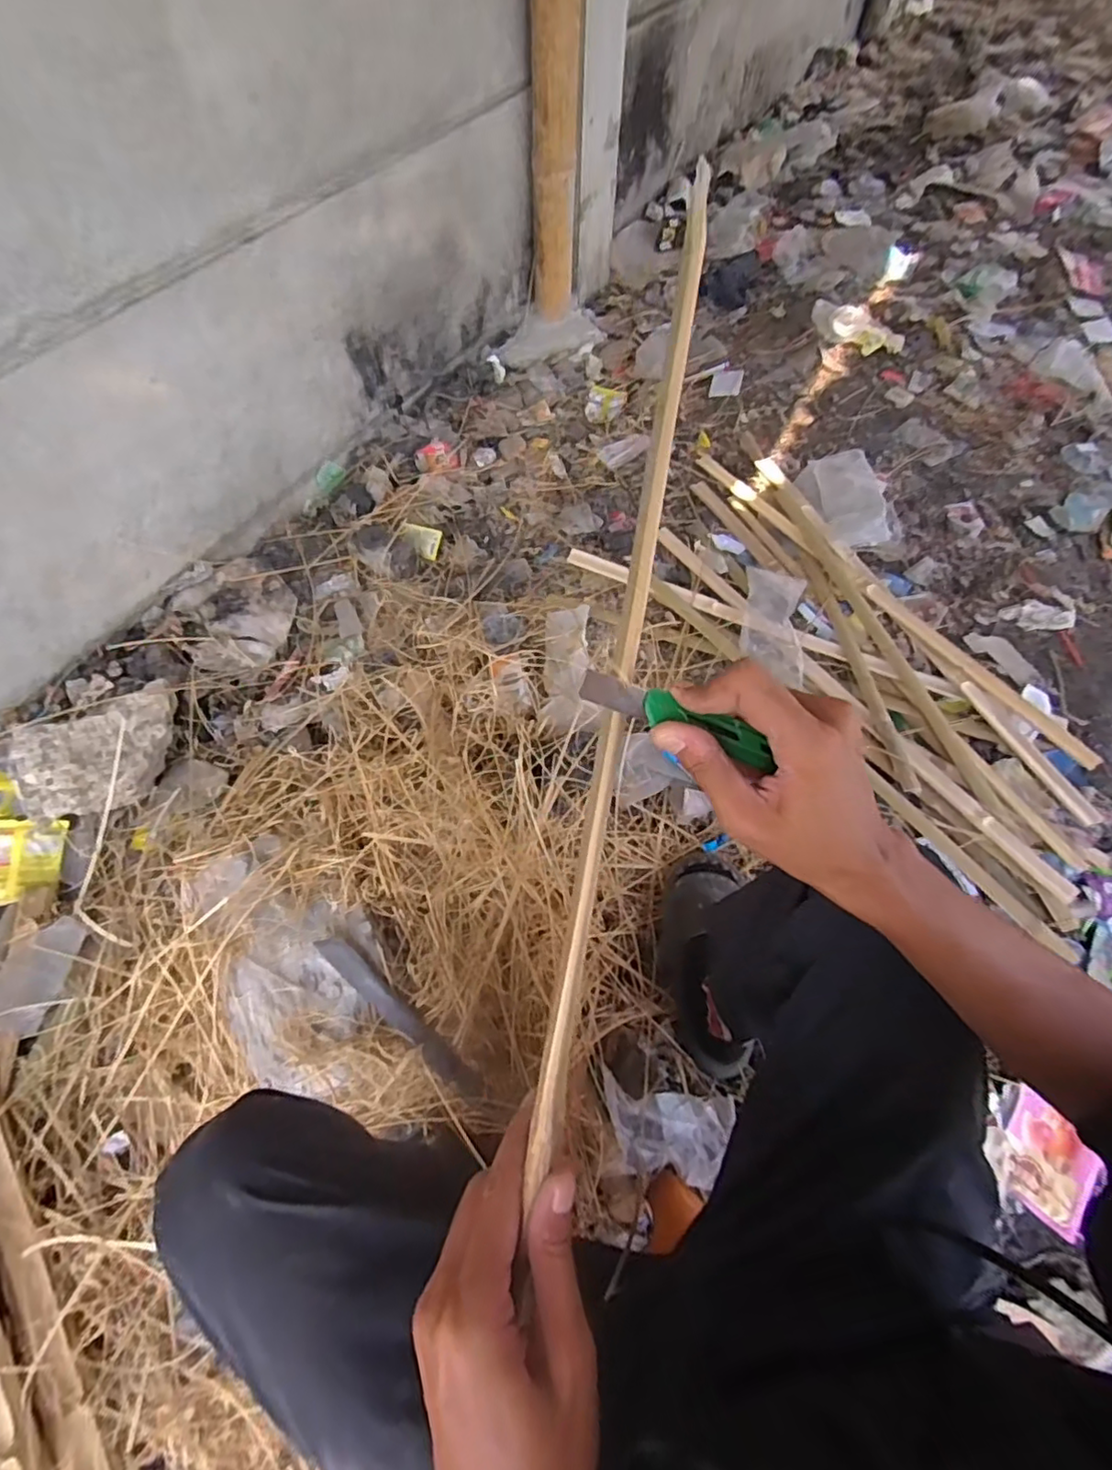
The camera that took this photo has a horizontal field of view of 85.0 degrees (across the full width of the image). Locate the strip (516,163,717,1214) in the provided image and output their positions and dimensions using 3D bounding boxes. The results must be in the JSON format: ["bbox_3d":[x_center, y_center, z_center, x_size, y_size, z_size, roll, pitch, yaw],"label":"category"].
[{"bbox_3d":[0.038,-0.046,0.314,0.012,0.015,0.517,9,85,8],"label":"strip"}]

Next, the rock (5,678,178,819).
[{"bbox_3d":[-0.694,0.019,0.934,0.218,0.097,0.169,-28,65,-15],"label":"rock"}]

